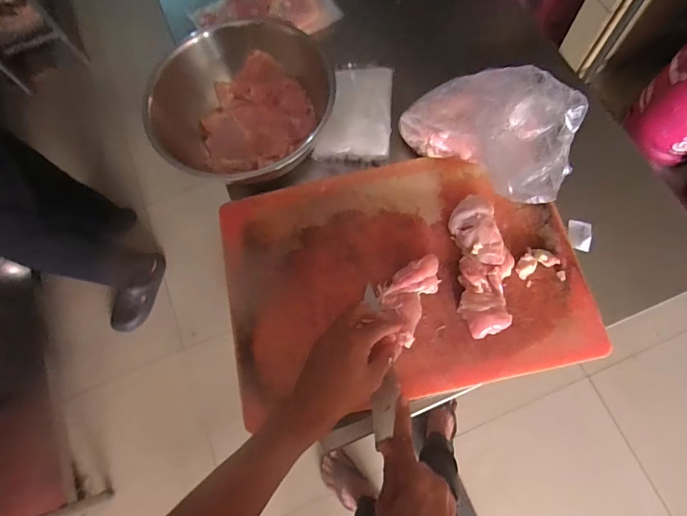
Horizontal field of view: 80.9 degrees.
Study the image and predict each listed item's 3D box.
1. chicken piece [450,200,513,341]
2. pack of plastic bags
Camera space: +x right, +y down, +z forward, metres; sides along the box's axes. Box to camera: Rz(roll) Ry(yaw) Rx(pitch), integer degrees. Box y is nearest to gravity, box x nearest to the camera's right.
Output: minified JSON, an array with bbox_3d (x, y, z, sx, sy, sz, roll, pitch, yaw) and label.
[{"bbox_3d":[0.185,0.007,0.526,0.069,0.030,0.181,-3,72,3],"label":"chicken piece"},{"bbox_3d":[0.020,-0.234,0.631,0.109,0.032,0.171,3,72,5],"label":"pack of plastic bags"}]

